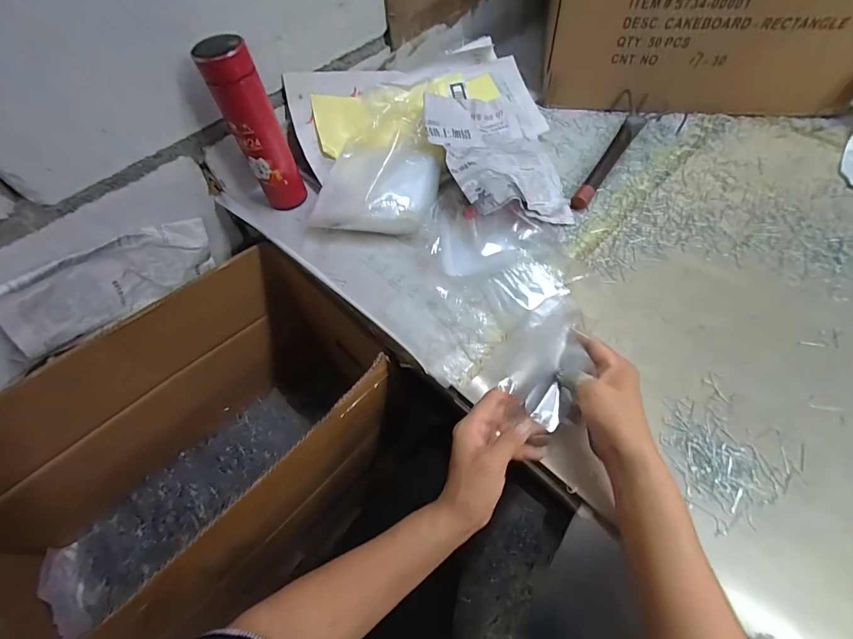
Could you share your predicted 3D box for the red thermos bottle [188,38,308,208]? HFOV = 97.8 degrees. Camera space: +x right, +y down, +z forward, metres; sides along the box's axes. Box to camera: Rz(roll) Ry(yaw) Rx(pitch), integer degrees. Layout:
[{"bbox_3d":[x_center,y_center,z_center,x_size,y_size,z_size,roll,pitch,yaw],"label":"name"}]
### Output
[{"bbox_3d":[-0.236,-0.259,0.525,0.067,0.213,0.058,-20,57,-10],"label":"red thermos bottle"}]

